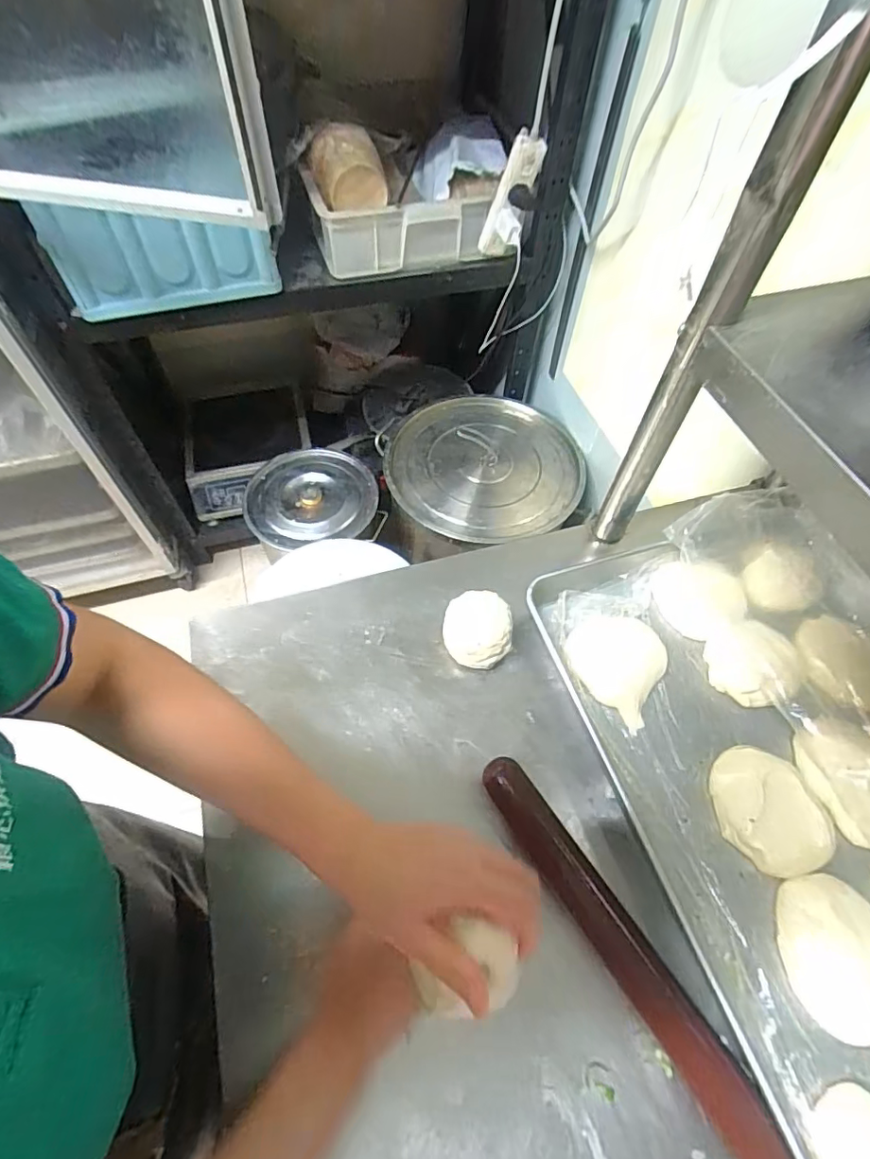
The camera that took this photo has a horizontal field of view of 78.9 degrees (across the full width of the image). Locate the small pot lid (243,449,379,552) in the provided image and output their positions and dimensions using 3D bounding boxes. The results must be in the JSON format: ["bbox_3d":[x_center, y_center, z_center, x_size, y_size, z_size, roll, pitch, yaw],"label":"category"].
[{"bbox_3d":[-0.302,-0.205,1.294,0.308,0.063,0.298,1,59,-1],"label":"small pot lid"}]

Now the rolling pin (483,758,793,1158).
[{"bbox_3d":[0.146,0.291,0.433,0.042,0.031,0.315,-31,65,-19],"label":"rolling pin"}]

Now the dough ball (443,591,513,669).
[{"bbox_3d":[0.045,0.056,0.569,0.070,0.045,0.075,1,59,-1],"label":"dough ball"}]

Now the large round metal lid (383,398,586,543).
[{"bbox_3d":[0.115,-0.281,1.270,0.455,0.065,0.429,1,59,-1],"label":"large round metal lid"}]

